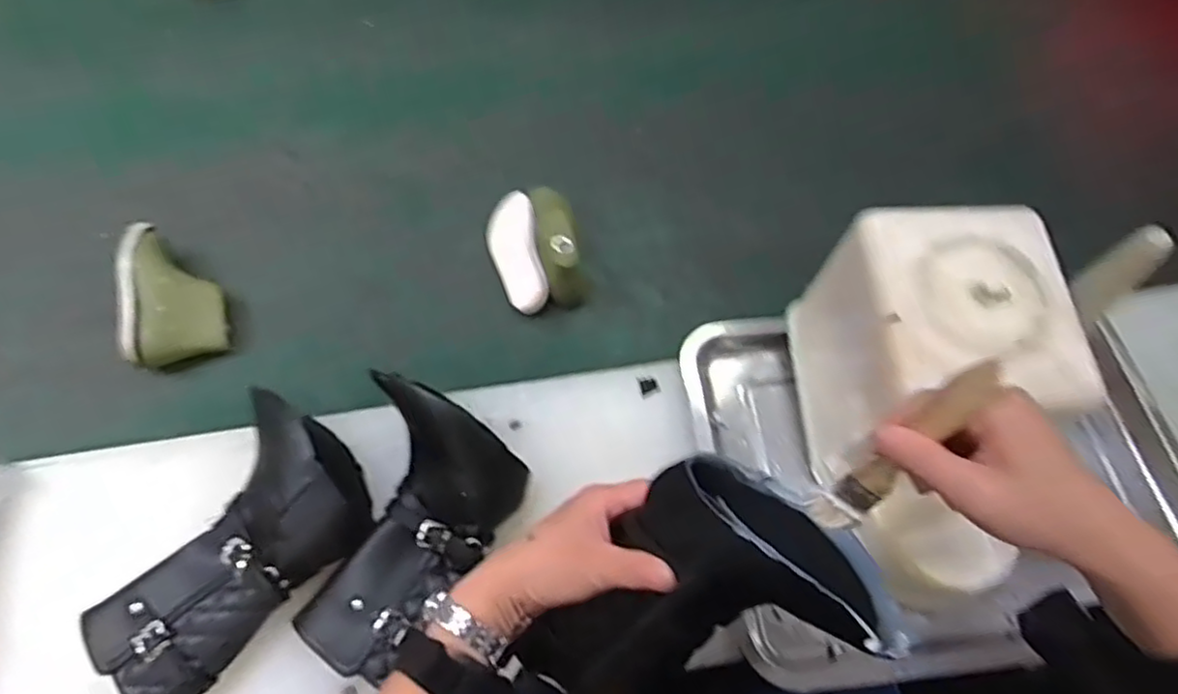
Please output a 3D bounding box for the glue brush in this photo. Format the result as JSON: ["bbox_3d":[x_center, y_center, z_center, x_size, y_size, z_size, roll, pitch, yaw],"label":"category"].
[{"bbox_3d":[0.161,0.056,0.359,0.012,0.133,0.025,-25,63,-42],"label":"glue brush"}]

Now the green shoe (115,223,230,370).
[{"bbox_3d":[-0.394,-0.055,0.662,0.084,0.051,0.139,-12,63,-9],"label":"green shoe"}]

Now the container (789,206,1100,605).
[{"bbox_3d":[0.240,0.009,0.512,0.141,0.173,0.149,4,62,-1],"label":"container"}]

